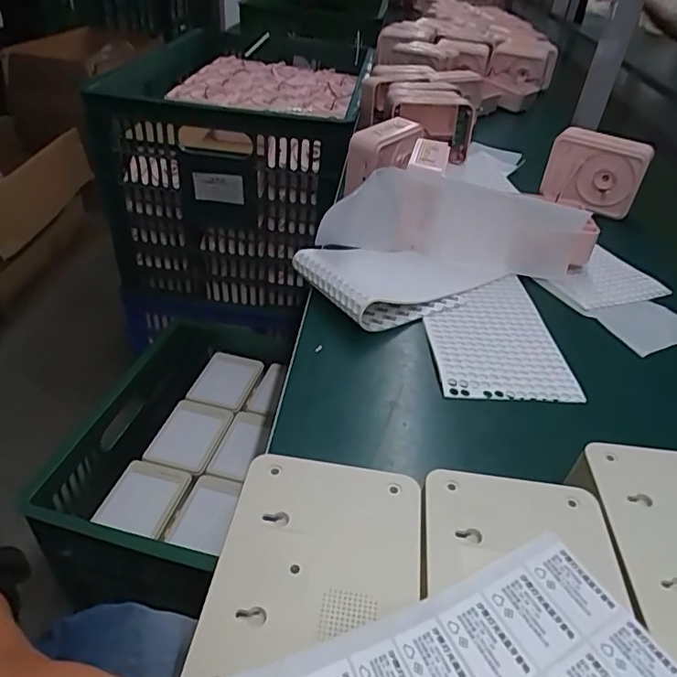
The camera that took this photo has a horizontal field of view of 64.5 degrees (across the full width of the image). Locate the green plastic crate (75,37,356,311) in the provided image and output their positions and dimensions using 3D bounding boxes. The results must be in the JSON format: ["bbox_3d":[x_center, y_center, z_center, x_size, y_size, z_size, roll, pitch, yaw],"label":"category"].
[{"bbox_3d":[-0.205,-0.353,1.175,0.435,0.407,0.472,7,38,2],"label":"green plastic crate"}]

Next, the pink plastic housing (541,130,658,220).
[{"bbox_3d":[0.379,-0.242,0.805,0.134,0.113,0.039,27,42,25],"label":"pink plastic housing"}]

